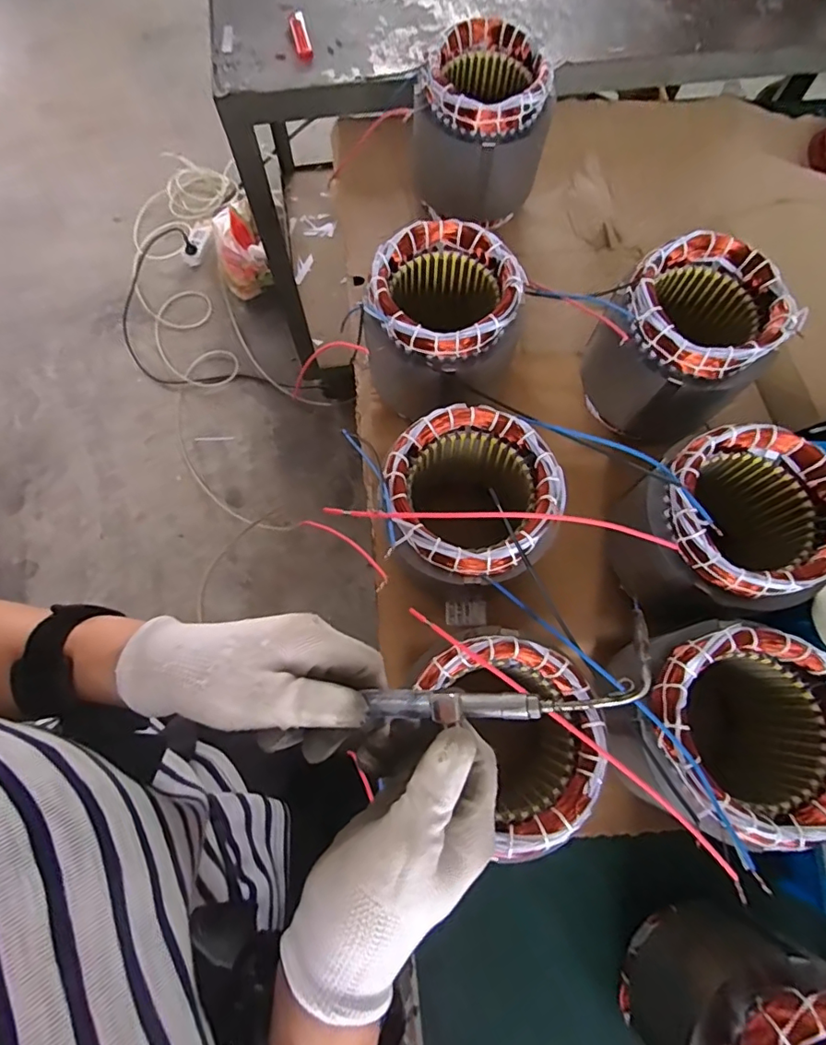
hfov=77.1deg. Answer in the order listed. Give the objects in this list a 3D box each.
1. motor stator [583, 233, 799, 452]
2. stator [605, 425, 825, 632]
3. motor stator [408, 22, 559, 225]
[{"bbox_3d":[0.264,-0.176,0.532,0.140,0.164,0.130,0,72,-1],"label":"motor stator"},{"bbox_3d":[0.268,0.009,0.466,0.131,0.151,0.137,0,72,-1],"label":"stator"},{"bbox_3d":[0.082,-0.464,0.614,0.144,0.138,0.139,16,73,4],"label":"motor stator"}]

